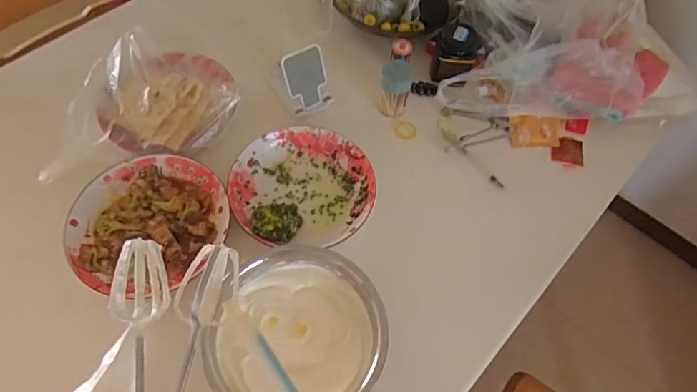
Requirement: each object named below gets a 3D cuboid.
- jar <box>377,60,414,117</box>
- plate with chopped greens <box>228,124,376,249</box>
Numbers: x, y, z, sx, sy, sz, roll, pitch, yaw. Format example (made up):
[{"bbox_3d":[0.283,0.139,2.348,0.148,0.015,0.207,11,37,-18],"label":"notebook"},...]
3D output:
[{"bbox_3d":[0.073,-0.168,0.746,0.046,0.081,0.054,13,60,4],"label":"jar"},{"bbox_3d":[-0.064,-0.016,0.676,0.192,0.032,0.181,1,60,-2],"label":"plate with chopped greens"}]

